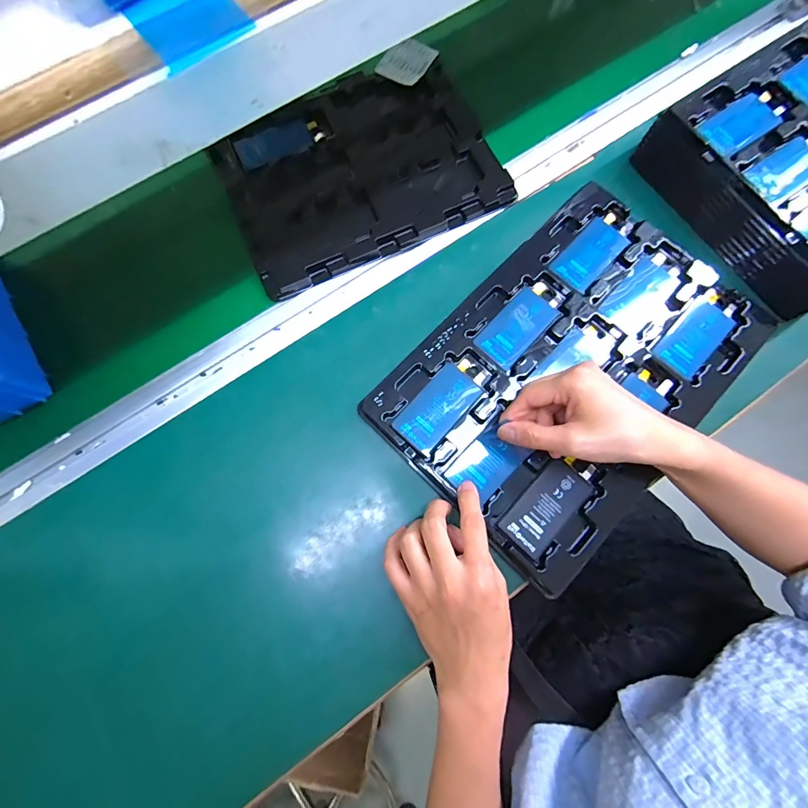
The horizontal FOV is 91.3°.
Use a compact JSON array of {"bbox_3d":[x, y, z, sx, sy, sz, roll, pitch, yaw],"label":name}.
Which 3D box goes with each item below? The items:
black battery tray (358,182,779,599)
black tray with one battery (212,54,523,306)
[{"bbox_3d":[0.156,-0.034,0.363,0.331,0.018,0.225,-44,80,-8],"label":"black battery tray"},{"bbox_3d":[-0.049,-0.253,0.422,0.274,0.013,0.213,-24,78,-4],"label":"black tray with one battery"}]

